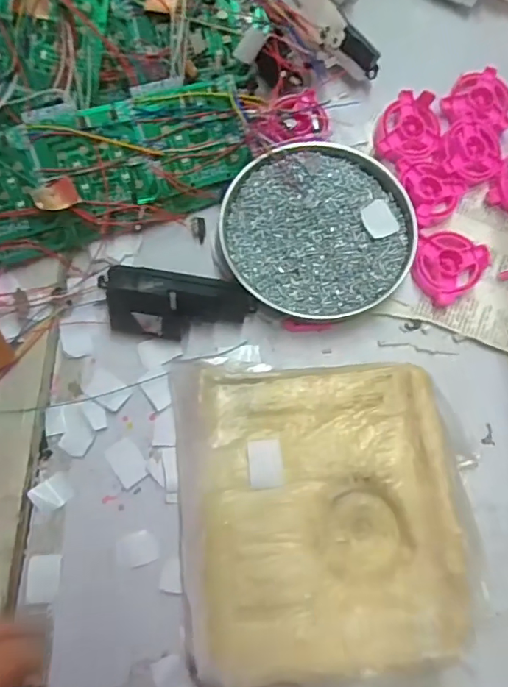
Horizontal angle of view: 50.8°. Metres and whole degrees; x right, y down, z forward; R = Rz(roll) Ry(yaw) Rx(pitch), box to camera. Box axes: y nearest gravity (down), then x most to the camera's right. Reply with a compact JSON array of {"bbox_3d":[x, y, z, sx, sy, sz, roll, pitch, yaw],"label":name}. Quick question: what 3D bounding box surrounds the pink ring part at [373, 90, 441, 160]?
[{"bbox_3d":[0.119,-0.164,0.412,0.046,0.025,0.053,26,77,6],"label":"pink ring part"}]

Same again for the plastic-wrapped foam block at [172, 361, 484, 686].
[{"bbox_3d":[0.041,0.118,0.330,0.179,0.039,0.207,1,75,0],"label":"plastic-wrapped foam block"}]

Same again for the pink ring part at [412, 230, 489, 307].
[{"bbox_3d":[0.139,-0.058,0.387,0.053,0.015,0.045,-42,79,-10],"label":"pink ring part"}]

